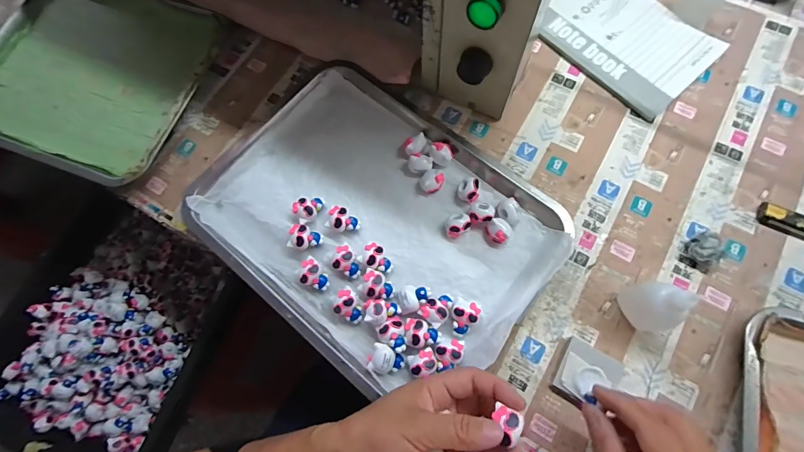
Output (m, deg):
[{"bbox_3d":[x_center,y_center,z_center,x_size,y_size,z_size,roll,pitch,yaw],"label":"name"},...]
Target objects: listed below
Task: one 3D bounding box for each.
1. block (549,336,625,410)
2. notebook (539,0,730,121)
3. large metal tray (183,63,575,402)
[{"bbox_3d":[0.172,0.140,0.352,0.053,0.016,0.055,29,76,10],"label":"block"},{"bbox_3d":[0.269,-0.233,0.466,0.135,0.010,0.194,-43,76,-10],"label":"notebook"},{"bbox_3d":[-0.031,-0.007,0.394,0.342,0.027,0.257,37,78,12],"label":"large metal tray"}]

